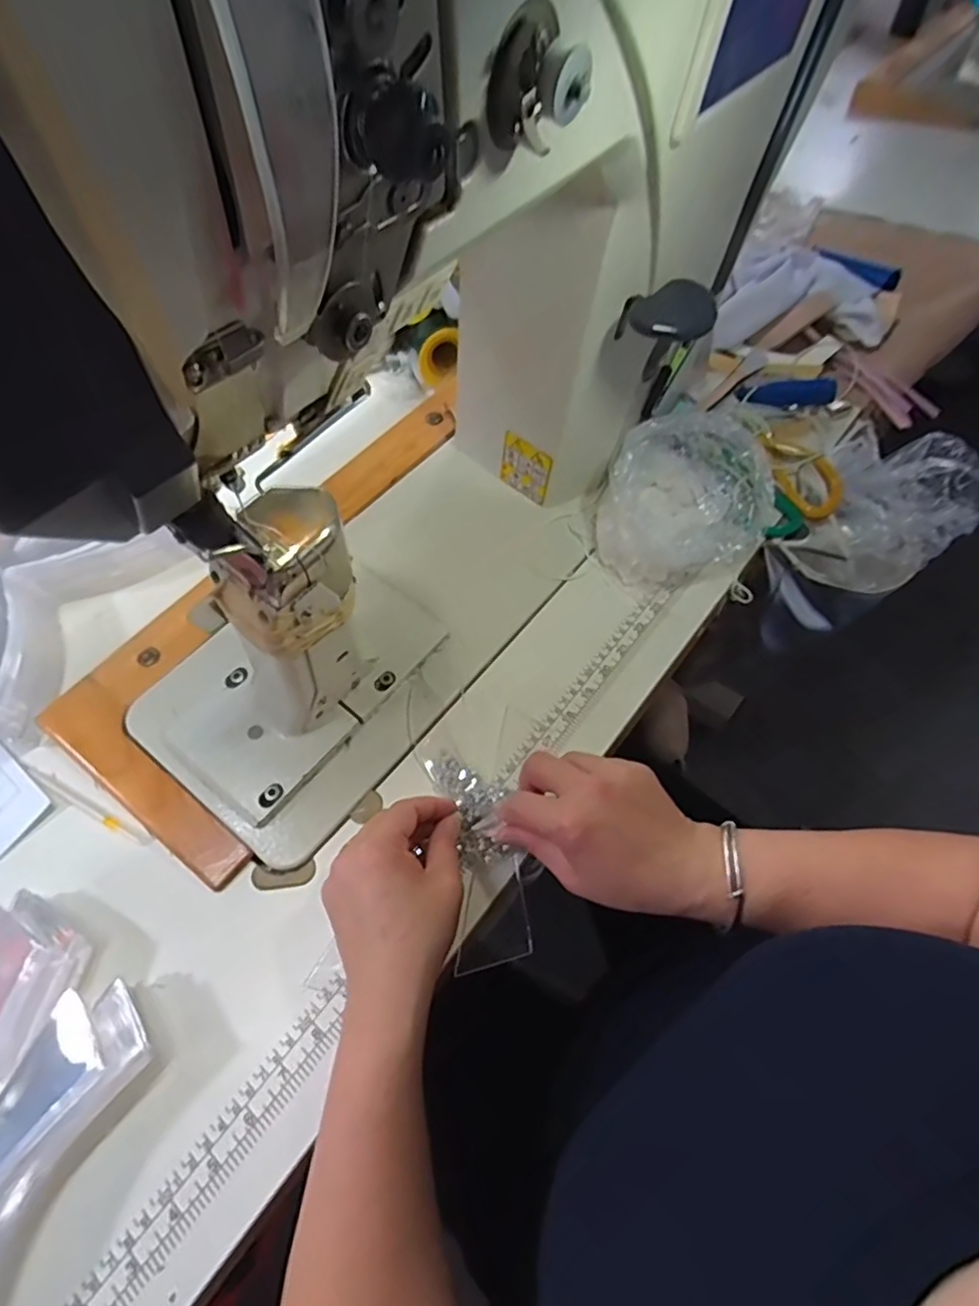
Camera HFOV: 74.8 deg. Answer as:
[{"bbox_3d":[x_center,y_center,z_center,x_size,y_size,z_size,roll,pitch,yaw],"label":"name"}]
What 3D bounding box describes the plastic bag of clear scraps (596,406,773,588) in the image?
[{"bbox_3d":[0.162,-0.128,0.531,0.125,0.094,0.131,35,65,21],"label":"plastic bag of clear scraps"}]

